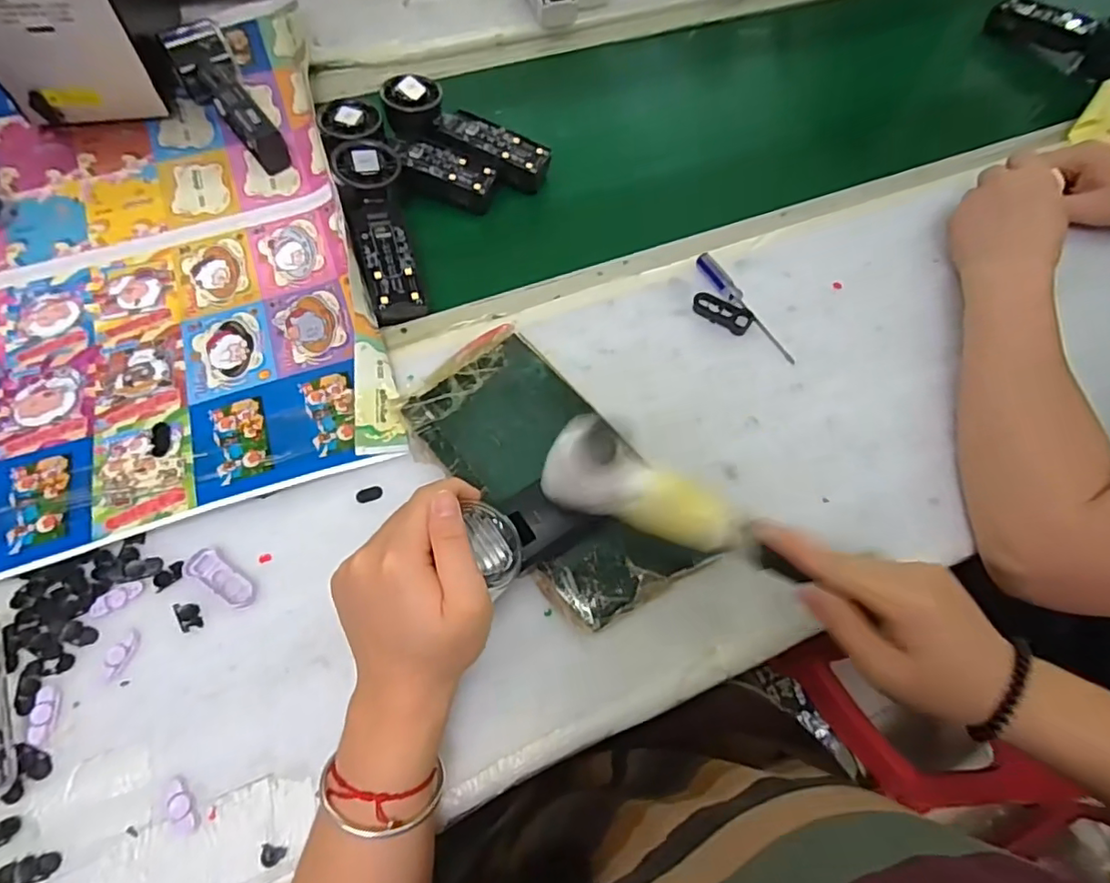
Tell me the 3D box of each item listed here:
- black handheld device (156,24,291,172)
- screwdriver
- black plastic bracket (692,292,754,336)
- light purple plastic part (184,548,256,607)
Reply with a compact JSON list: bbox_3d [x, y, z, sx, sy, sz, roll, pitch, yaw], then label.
[{"bbox_3d":[-0.310,-0.330,0.549,0.056,0.055,0.167,-35,82,-20],"label":"black handheld device"},{"bbox_3d":[0.160,-0.114,0.477,0.013,0.016,0.122,-29,67,-17],"label":"screwdriver"},{"bbox_3d":[0.139,-0.108,0.477,0.050,0.011,0.025,32,65,14],"label":"black plastic bracket"},{"bbox_3d":[-0.214,0.088,0.367,0.050,0.004,0.019,34,65,15],"label":"light purple plastic part"}]

